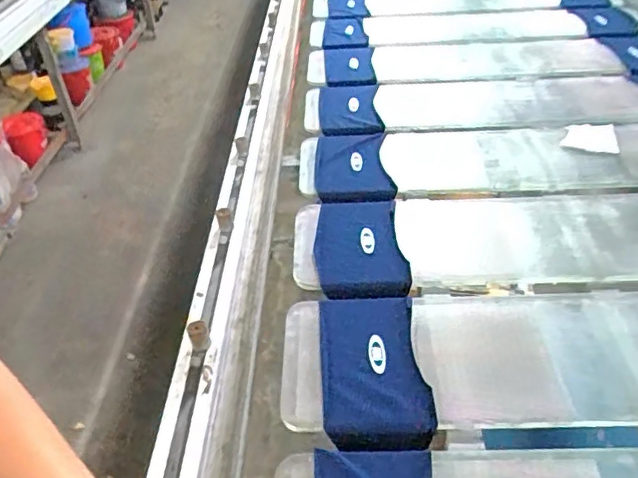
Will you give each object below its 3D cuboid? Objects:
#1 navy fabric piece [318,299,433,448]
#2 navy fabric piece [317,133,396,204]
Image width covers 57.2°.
[{"bbox_3d":[0.067,0.159,0.732,0.125,0.027,0.218,-2,38,1],"label":"navy fabric piece"},{"bbox_3d":[0.064,-0.128,1.116,0.138,0.044,0.243,-2,38,1],"label":"navy fabric piece"}]

